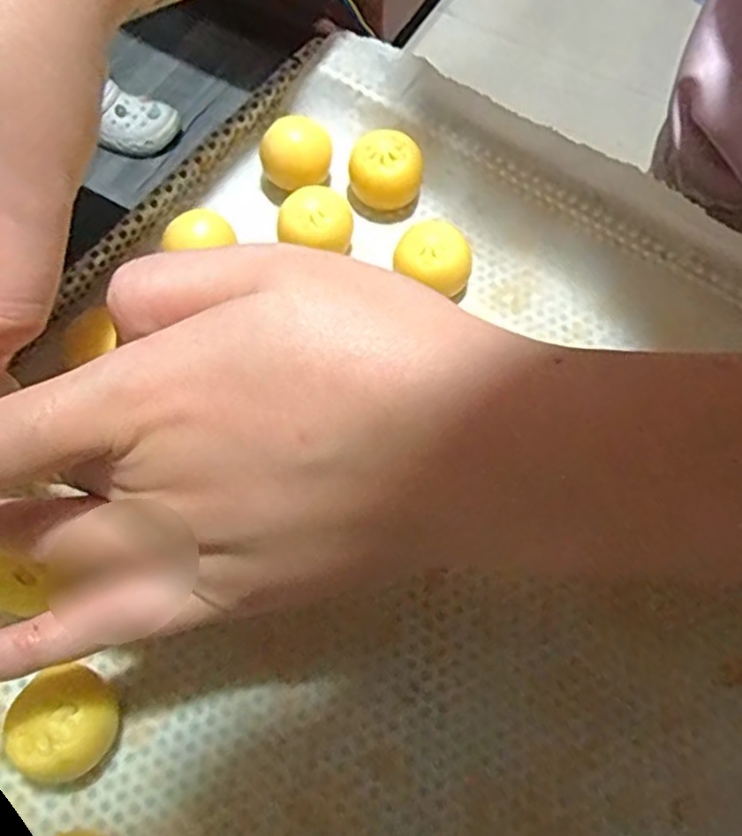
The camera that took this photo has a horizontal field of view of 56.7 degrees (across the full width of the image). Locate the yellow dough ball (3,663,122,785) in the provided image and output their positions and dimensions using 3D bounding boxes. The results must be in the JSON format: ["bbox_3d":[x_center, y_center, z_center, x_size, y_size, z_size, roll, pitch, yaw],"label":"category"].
[{"bbox_3d":[-0.083,0.085,0.192,0.025,0.024,0.027,1,66,-2],"label":"yellow dough ball"}]

